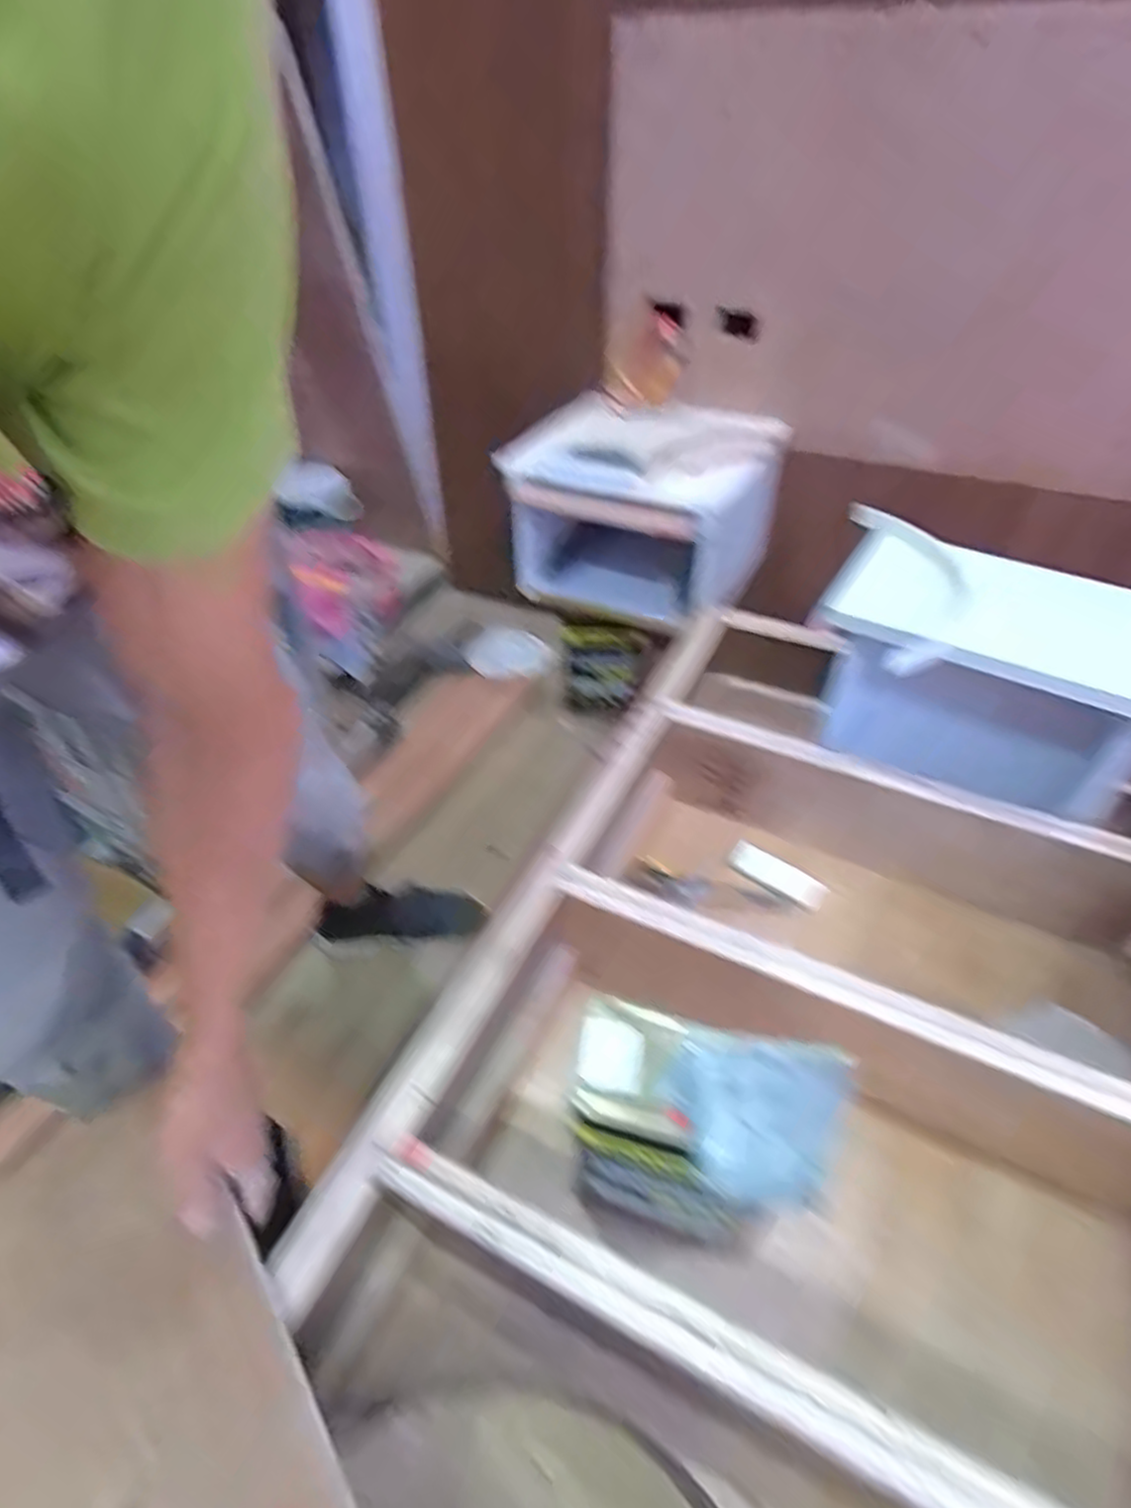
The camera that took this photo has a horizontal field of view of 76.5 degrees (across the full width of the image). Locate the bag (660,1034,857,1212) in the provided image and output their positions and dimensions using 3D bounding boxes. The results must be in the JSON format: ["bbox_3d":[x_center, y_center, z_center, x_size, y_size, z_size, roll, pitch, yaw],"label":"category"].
[{"bbox_3d":[0.127,0.245,0.478,0.113,0.044,0.090,5,44,7],"label":"bag"}]

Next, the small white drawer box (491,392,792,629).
[{"bbox_3d":[0.137,-0.434,1.296,0.412,0.263,0.352,18,47,20],"label":"small white drawer box"}]

